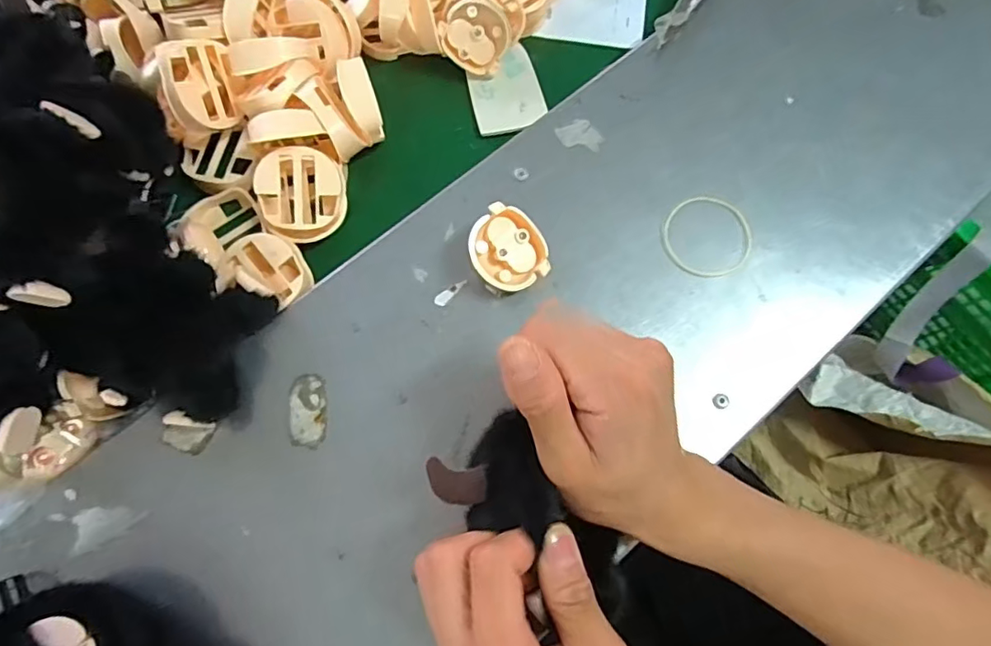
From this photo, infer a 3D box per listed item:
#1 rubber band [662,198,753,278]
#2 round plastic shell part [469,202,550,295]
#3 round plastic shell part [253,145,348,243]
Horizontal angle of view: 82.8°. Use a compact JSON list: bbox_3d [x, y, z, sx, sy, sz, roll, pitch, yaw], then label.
[{"bbox_3d":[0.136,-0.056,0.360,0.056,0.004,0.055,0,74,-1],"label":"rubber band"},{"bbox_3d":[0.007,-0.044,0.342,0.049,0.020,0.049,1,87,-11],"label":"round plastic shell part"},{"bbox_3d":[-0.129,-0.085,0.373,0.058,0.020,0.058,-1,98,-9],"label":"round plastic shell part"}]

